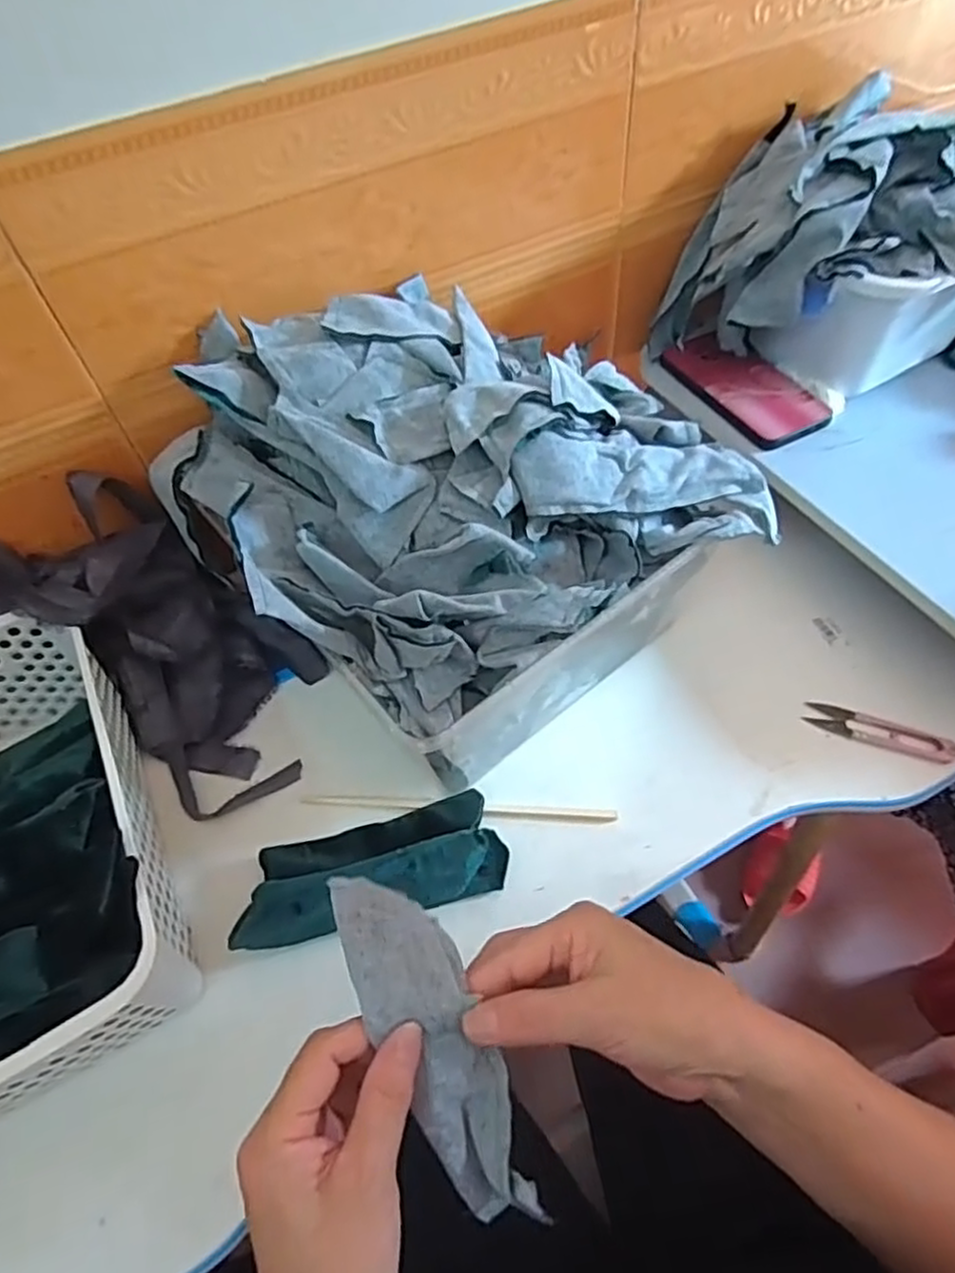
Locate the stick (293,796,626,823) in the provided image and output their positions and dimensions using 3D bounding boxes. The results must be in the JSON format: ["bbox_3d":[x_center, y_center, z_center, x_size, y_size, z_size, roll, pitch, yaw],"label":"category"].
[{"bbox_3d":[-0.015,0.123,0.506,0.224,0.005,0.009,2,56,6],"label":"stick"}]

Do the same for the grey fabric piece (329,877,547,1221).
[{"bbox_3d":[-0.019,0.183,0.323,0.045,0.042,0.157,-25,79,-12],"label":"grey fabric piece"}]

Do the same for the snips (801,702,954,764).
[{"bbox_3d":[0.299,0.070,0.521,0.100,0.008,0.024,19,59,17],"label":"snips"}]

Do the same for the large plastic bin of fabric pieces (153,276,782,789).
[{"bbox_3d":[-0.014,-0.096,0.516,0.324,0.200,0.336,-37,60,-19],"label":"large plastic bin of fabric pieces"}]

